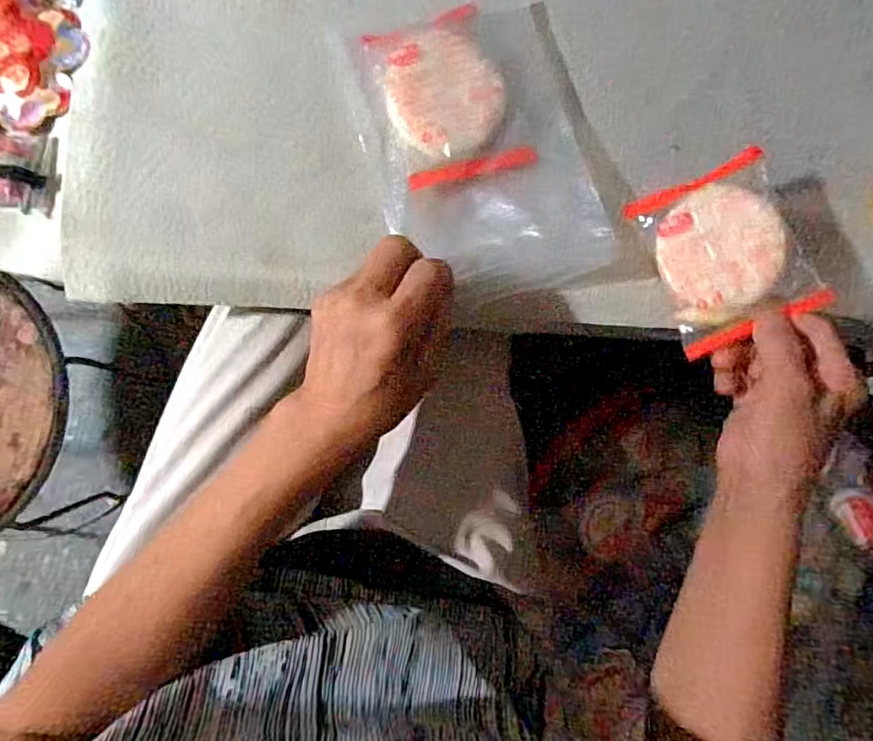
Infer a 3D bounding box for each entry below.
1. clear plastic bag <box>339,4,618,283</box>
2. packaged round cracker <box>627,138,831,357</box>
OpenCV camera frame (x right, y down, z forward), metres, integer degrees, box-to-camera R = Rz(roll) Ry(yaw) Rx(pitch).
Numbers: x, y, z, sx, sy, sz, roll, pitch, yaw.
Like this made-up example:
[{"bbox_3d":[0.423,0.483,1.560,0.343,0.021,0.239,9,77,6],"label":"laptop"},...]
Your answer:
[{"bbox_3d":[0.028,-0.143,0.357,0.135,0.014,0.177,-14,87,-9],"label":"clear plastic bag"},{"bbox_3d":[0.185,-0.076,0.354,0.084,0.013,0.109,-22,82,14],"label":"packaged round cracker"}]

